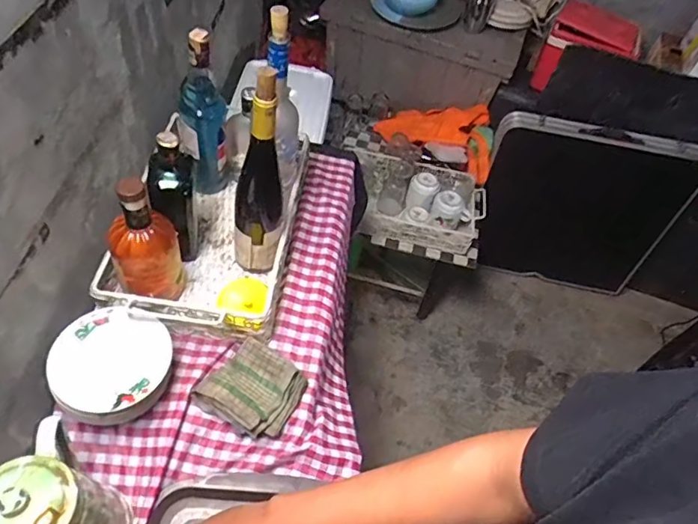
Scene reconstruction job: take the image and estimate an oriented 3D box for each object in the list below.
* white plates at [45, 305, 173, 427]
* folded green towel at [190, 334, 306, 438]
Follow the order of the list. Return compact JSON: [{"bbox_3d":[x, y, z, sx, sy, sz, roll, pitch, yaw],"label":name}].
[{"bbox_3d":[-0.313,0.145,0.702,0.146,0.079,0.145,1,52,-1],"label":"white plates"},{"bbox_3d":[-0.133,0.174,0.732,0.124,0.033,0.113,24,55,16],"label":"folded green towel"}]

